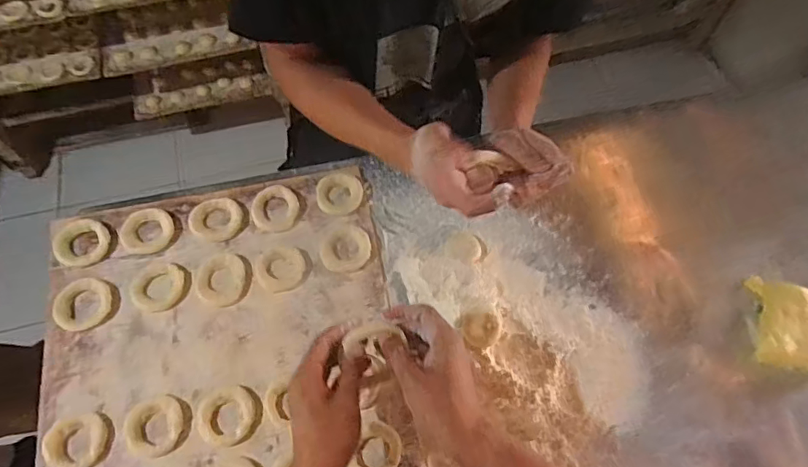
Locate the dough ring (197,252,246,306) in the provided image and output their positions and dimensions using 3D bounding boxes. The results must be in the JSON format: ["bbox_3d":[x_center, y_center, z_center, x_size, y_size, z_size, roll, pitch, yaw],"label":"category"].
[{"bbox_3d":[-0.237,0.061,0.690,0.062,0.011,0.068,0,64,-1],"label":"dough ring"}]

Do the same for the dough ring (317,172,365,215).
[{"bbox_3d":[-0.090,-0.056,0.739,0.062,0.012,0.060,0,64,-1],"label":"dough ring"}]

